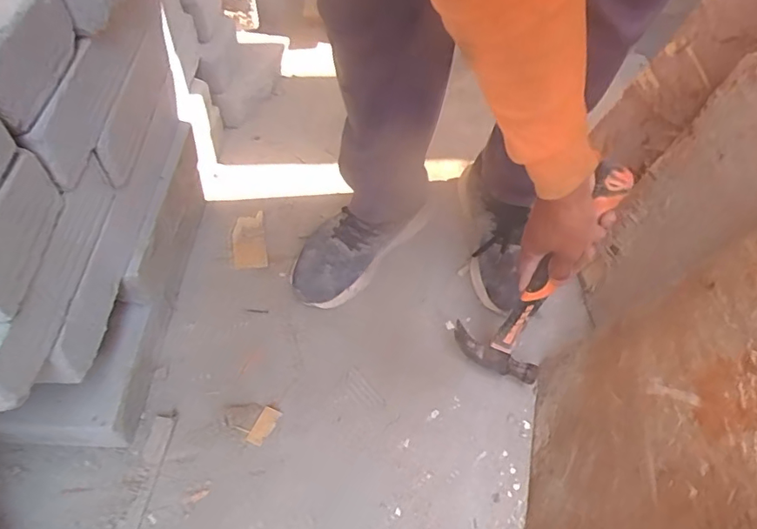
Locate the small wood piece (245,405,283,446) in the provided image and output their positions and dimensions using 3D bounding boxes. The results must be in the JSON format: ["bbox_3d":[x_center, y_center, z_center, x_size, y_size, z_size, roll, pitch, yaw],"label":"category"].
[{"bbox_3d":[-0.152,0.214,0.686,0.026,0.004,0.051,22,57,13],"label":"small wood piece"}]

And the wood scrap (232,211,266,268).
[{"bbox_3d":[-0.213,-0.044,0.849,0.051,0.016,0.120,-9,56,-8],"label":"wood scrap"}]

